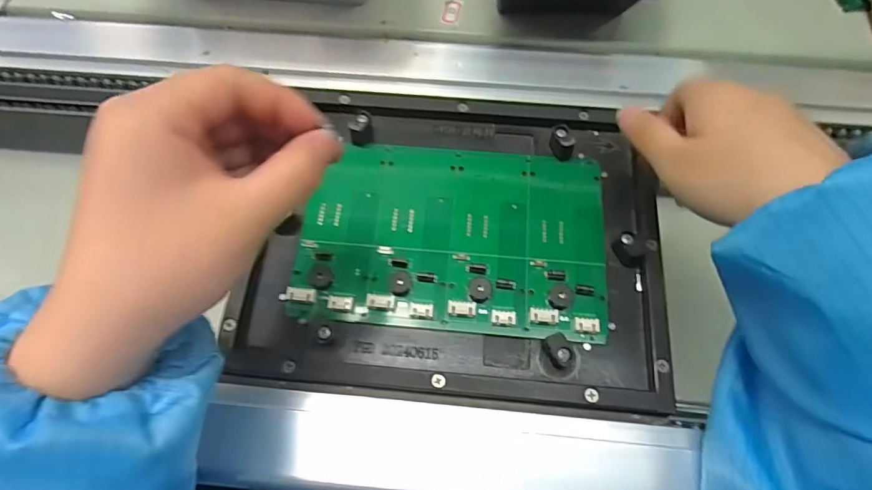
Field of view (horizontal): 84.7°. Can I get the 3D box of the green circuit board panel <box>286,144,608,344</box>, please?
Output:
[{"bbox_3d":[0.010,-0.007,0.288,0.177,0.010,0.119,5,68,3],"label":"green circuit board panel"}]

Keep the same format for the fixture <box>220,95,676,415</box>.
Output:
[{"bbox_3d":[0.014,-0.007,0.287,0.229,0.017,0.186,6,68,3],"label":"fixture"}]

